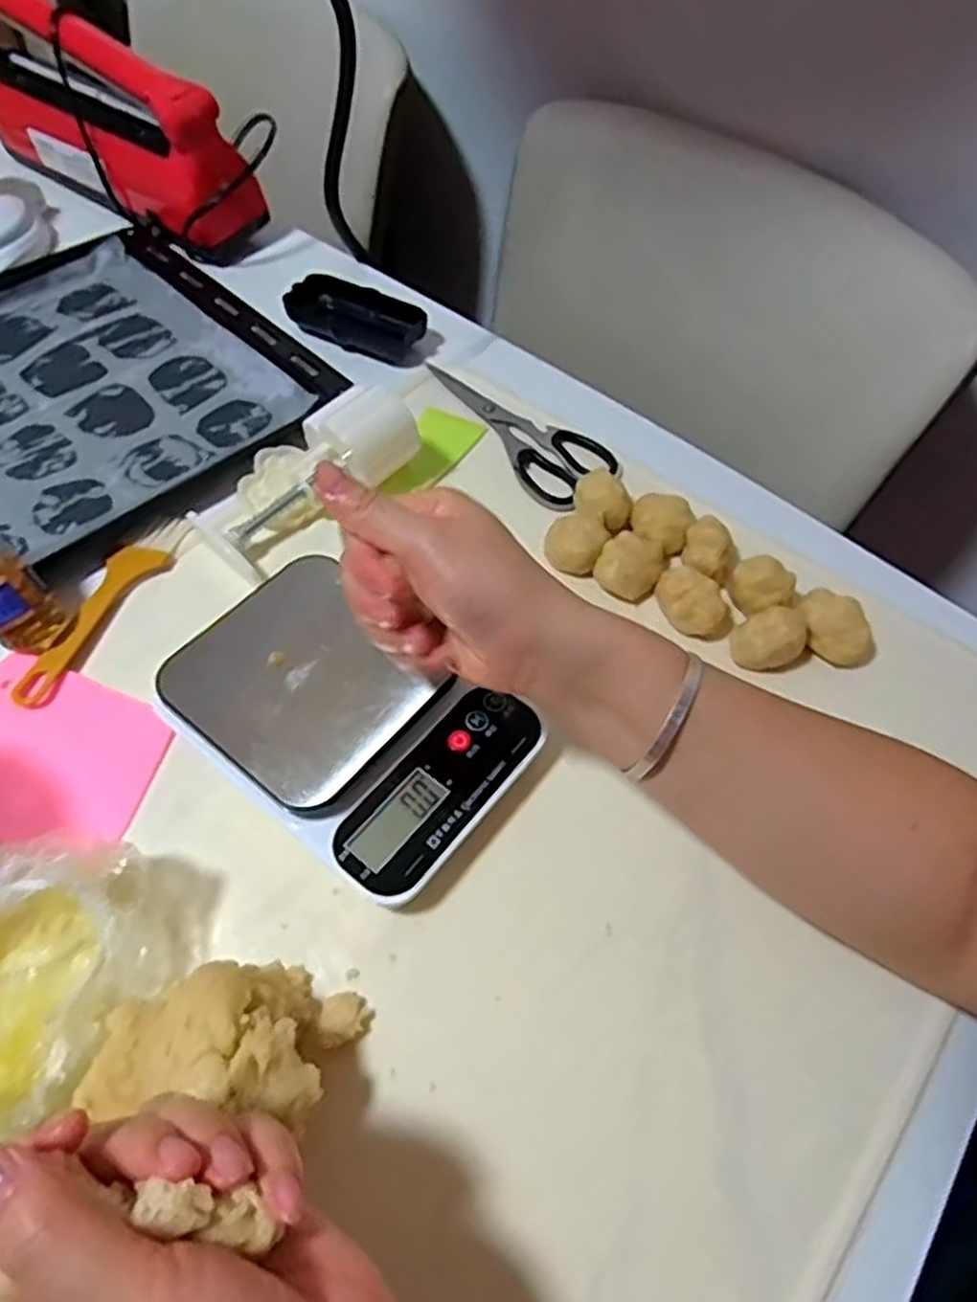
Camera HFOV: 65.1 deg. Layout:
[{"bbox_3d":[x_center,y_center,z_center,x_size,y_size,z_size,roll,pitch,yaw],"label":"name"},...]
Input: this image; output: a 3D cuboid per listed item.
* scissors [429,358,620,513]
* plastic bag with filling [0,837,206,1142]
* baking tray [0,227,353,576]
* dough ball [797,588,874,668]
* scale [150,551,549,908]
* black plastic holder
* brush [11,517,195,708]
[{"bbox_3d":[0.011,-0.162,0.556,0.173,0.007,0.067,38,63,19],"label":"scissors"},{"bbox_3d":[-0.200,0.139,0.315,0.092,0.060,0.145,28,60,14],"label":"plastic bag with filling"},{"bbox_3d":[-0.345,-0.168,0.540,0.310,0.021,0.395,41,64,20],"label":"baking tray"},{"bbox_3d":[0.208,-0.012,0.460,0.035,0.031,0.049,-46,68,4],"label":"dough ball"},{"bbox_3d":[-0.074,0.036,0.404,0.179,0.038,0.126,34,62,17],"label":"scale"},{"bbox_3d":[-0.105,-0.267,0.613,0.109,0.026,0.052,24,59,12],"label":"black plastic holder"},{"bbox_3d":[-0.227,-0.027,0.456,0.031,0.008,0.145,18,58,8],"label":"brush"}]

